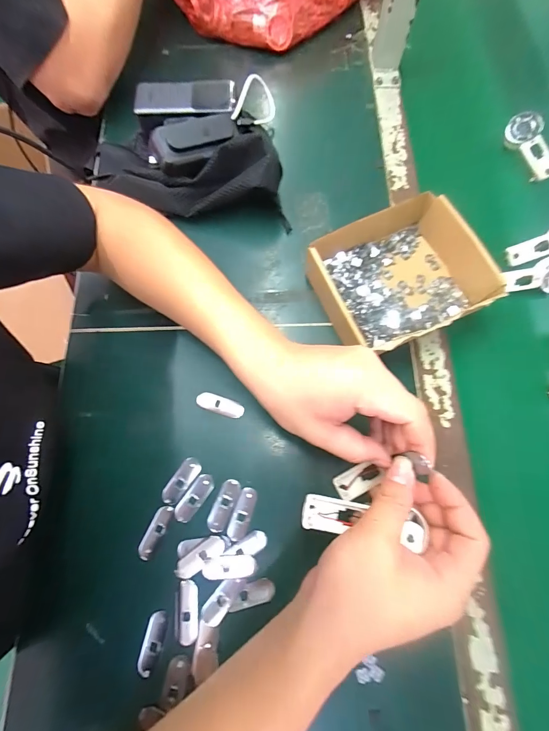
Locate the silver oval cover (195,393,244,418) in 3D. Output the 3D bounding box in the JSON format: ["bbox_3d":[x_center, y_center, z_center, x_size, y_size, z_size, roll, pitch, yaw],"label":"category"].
[{"bbox_3d":[-0.060,0.044,0.360,0.052,0.006,0.019,17,74,5],"label":"silver oval cover"}]

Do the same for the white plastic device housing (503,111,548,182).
[{"bbox_3d":[0.358,-0.302,0.449,0.020,0.040,0.093,-25,87,-35],"label":"white plastic device housing"}]

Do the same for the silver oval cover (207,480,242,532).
[{"bbox_3d":[-0.051,0.142,0.328,0.020,0.004,0.050,23,75,7],"label":"silver oval cover"}]

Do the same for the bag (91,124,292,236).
[{"bbox_3d":[-0.102,-0.247,0.405,0.259,0.078,0.111,12,74,4],"label":"bag"}]

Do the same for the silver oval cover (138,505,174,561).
[{"bbox_3d":[-0.119,0.164,0.320,0.015,0.004,0.050,26,76,8],"label":"silver oval cover"}]

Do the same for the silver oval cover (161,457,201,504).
[{"bbox_3d":[-0.096,0.119,0.333,0.021,0.004,0.050,34,77,10],"label":"silver oval cover"}]

